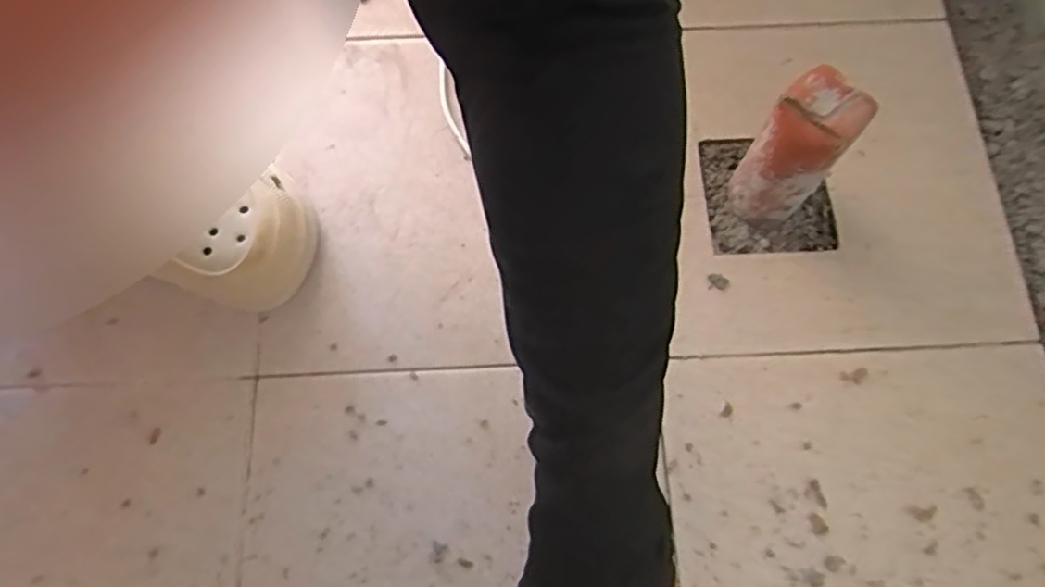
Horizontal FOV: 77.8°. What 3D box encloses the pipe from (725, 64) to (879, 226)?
[{"bbox_3d":[0.195,-0.100,0.472,0.054,0.131,0.047,36,75,10],"label":"pipe"}]

